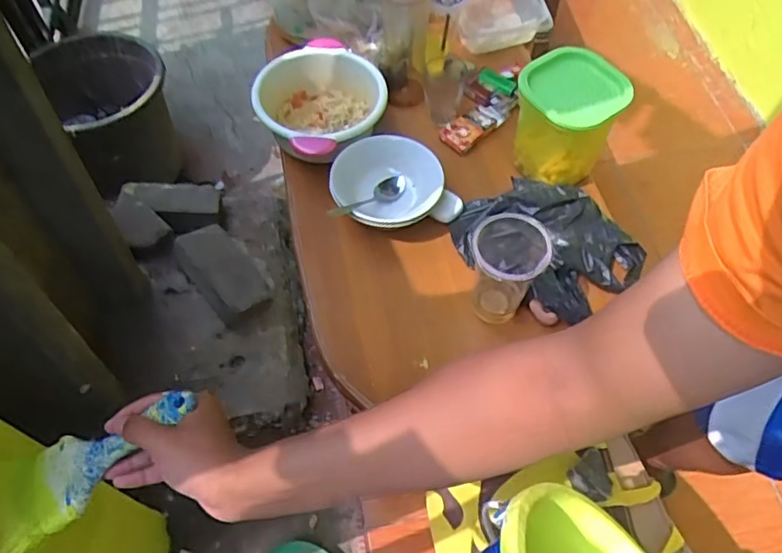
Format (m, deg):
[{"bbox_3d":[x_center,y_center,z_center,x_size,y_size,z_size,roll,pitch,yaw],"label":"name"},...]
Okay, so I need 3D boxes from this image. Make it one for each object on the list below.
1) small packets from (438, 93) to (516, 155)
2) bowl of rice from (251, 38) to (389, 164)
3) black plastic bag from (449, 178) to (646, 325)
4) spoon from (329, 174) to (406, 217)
[{"bbox_3d":[0.145,-0.254,0.957,0.147,0.023,0.050,-36,65,-22],"label":"small packets"},{"bbox_3d":[-0.104,-0.253,0.899,0.188,0.091,0.206,1,57,-1],"label":"bowl of rice"},{"bbox_3d":[0.220,-0.049,0.821,0.218,0.045,0.228,-29,62,-18],"label":"black plastic bag"},{"bbox_3d":[-0.033,-0.109,0.817,0.030,0.027,0.142,39,45,21],"label":"spoon"}]

